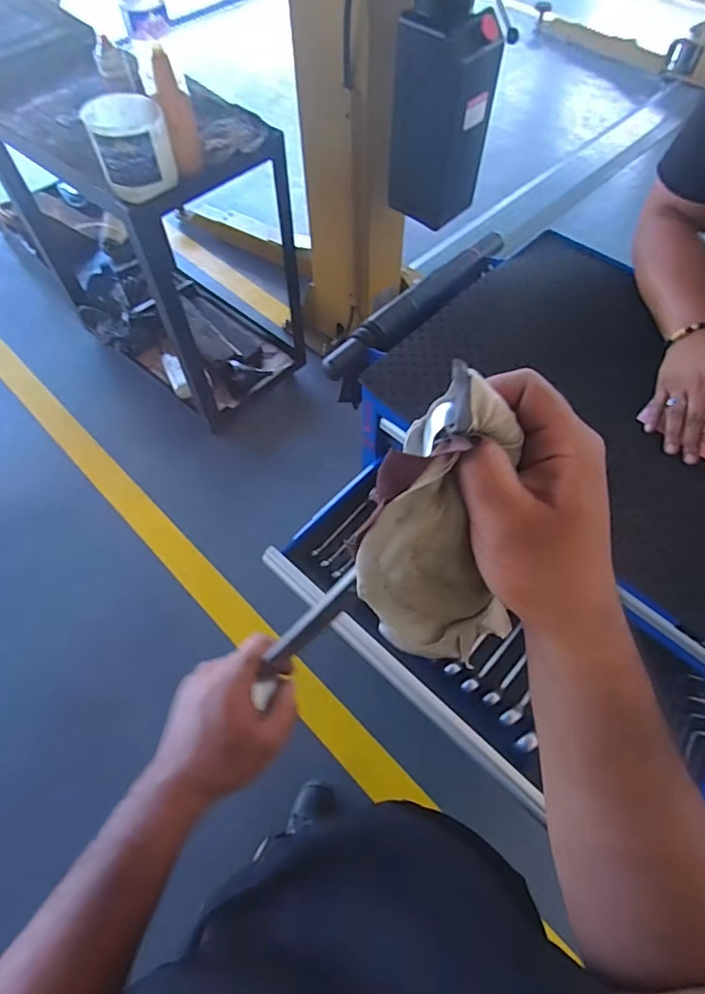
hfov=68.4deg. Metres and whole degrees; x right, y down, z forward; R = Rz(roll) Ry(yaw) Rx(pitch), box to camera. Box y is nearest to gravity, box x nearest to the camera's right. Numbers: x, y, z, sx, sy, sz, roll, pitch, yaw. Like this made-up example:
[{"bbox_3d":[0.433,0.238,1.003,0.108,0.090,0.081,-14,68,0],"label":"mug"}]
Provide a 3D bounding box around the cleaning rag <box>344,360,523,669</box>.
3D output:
[{"bbox_3d":[0.042,0.024,0.266,0.084,0.167,0.037,-9,33,-4],"label":"cleaning rag"}]

